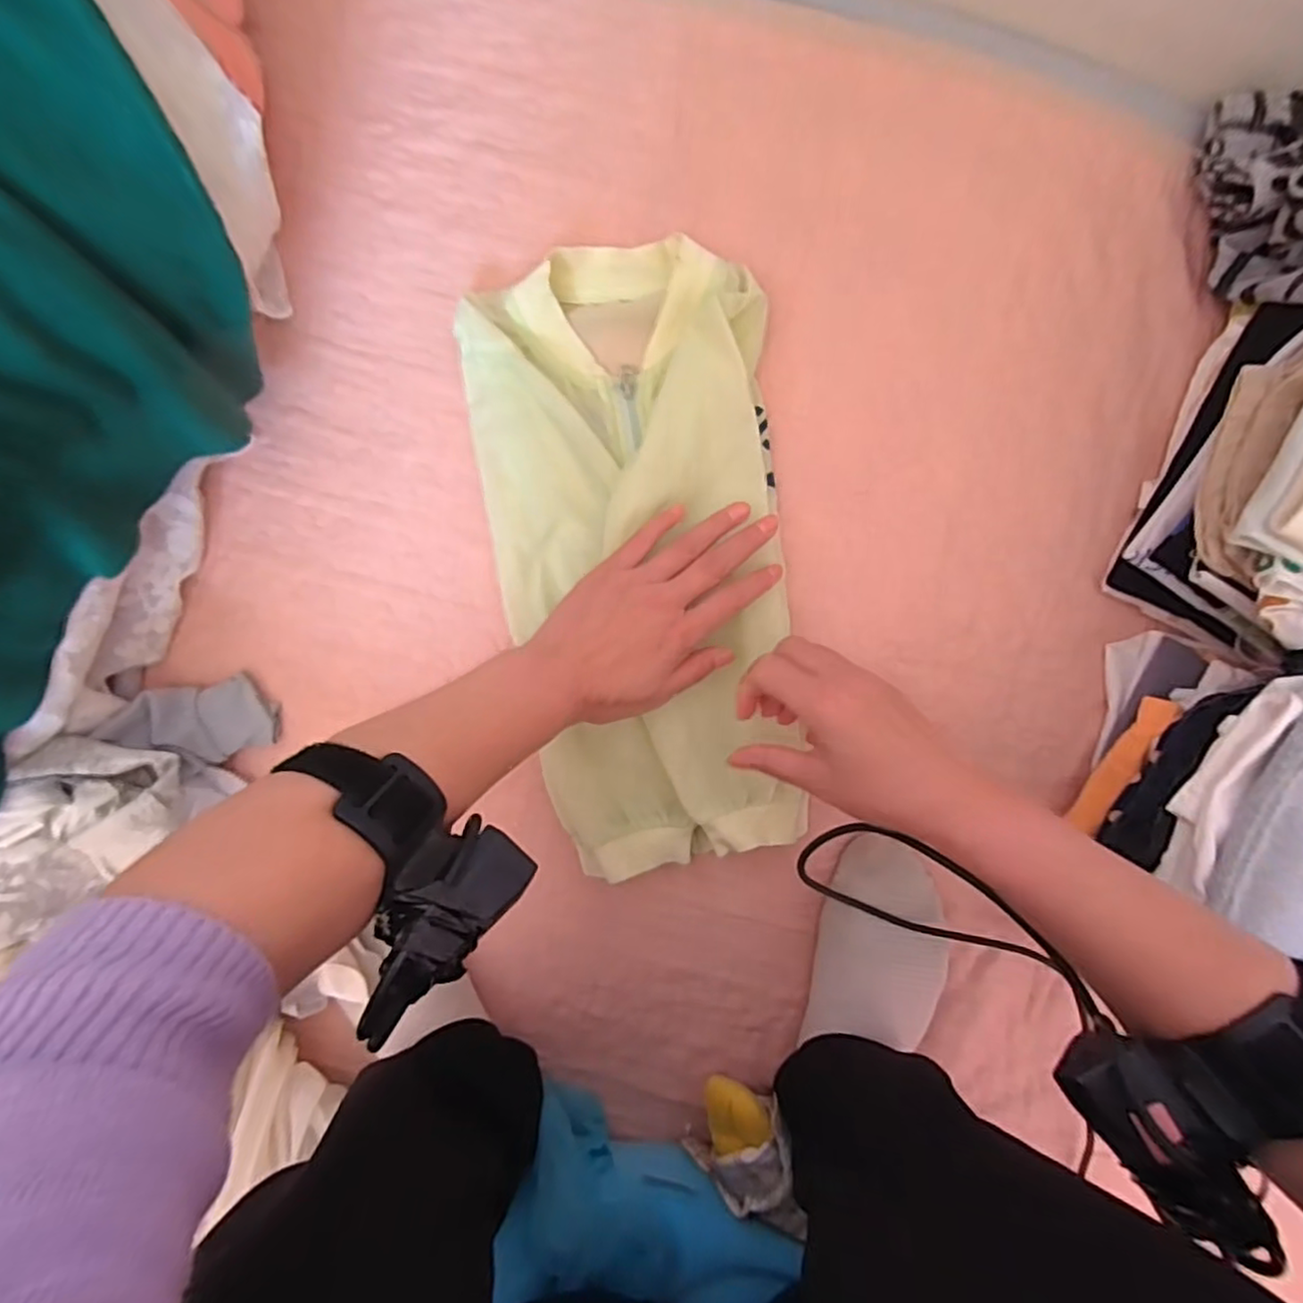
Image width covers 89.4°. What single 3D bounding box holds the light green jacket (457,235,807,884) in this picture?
[{"bbox_3d":[-0.011,-0.060,0.428,0.191,0.040,0.396,-7,90,2],"label":"light green jacket"}]

